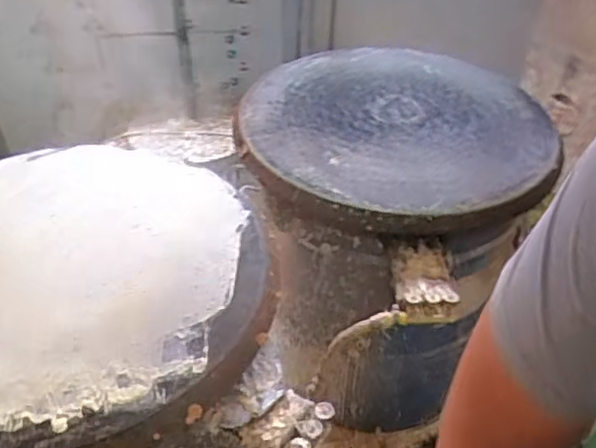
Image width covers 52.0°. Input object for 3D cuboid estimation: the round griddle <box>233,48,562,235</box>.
[{"bbox_3d":[0.224,-0.212,1.252,0.588,0.069,0.643,1,42,-1],"label":"round griddle"}]

